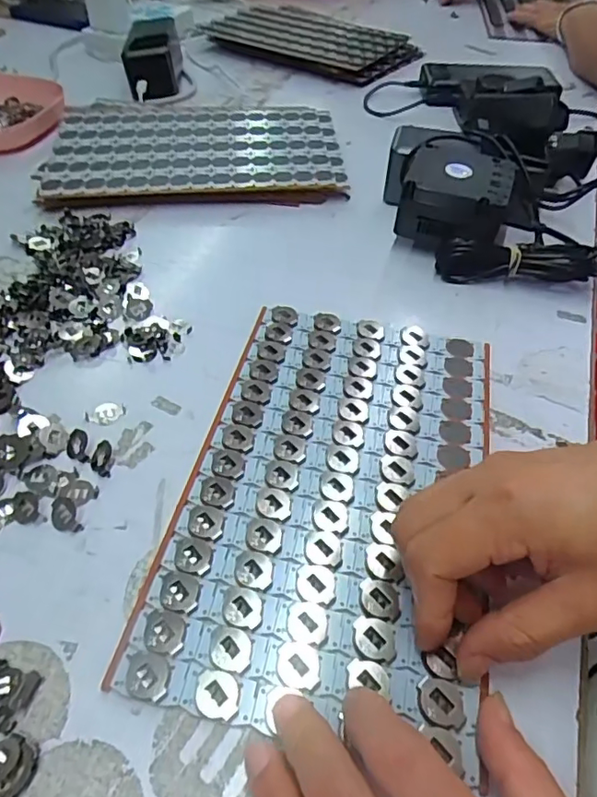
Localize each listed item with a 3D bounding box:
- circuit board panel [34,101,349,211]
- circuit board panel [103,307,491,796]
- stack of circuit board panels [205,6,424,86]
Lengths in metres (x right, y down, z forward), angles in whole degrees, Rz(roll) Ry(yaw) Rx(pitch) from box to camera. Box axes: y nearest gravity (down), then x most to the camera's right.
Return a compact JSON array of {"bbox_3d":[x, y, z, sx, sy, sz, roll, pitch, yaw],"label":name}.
[{"bbox_3d":[-0.100,-0.245,0.528,0.273,0.013,0.190,0,50,-3],"label":"circuit board panel"},{"bbox_3d":[0.021,0.041,0.297,0.153,0.007,0.248,12,50,7],"label":"circuit board panel"},{"bbox_3d":[0.014,-0.488,0.737,0.270,0.022,0.173,31,54,22],"label":"stack of circuit board panels"}]

